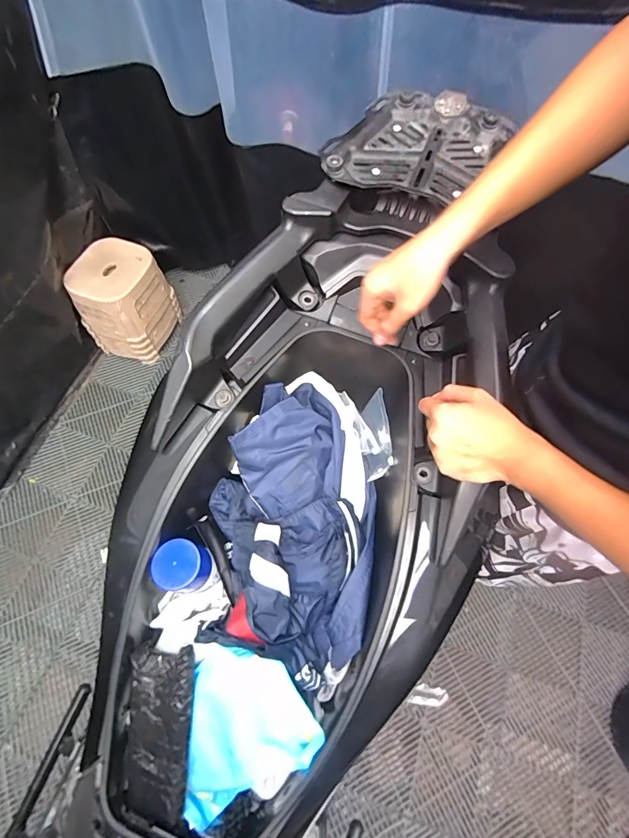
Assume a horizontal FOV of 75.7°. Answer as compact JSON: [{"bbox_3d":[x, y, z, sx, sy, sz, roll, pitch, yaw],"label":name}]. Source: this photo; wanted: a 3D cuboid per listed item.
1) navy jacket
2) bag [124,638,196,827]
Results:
[{"bbox_3d":[-0.031,0.136,0.557,0.225,0.145,0.383,3,65,-2],"label":"navy jacket"},{"bbox_3d":[-0.203,0.398,0.528,0.091,0.050,0.211,4,88,-1],"label":"bag"}]

